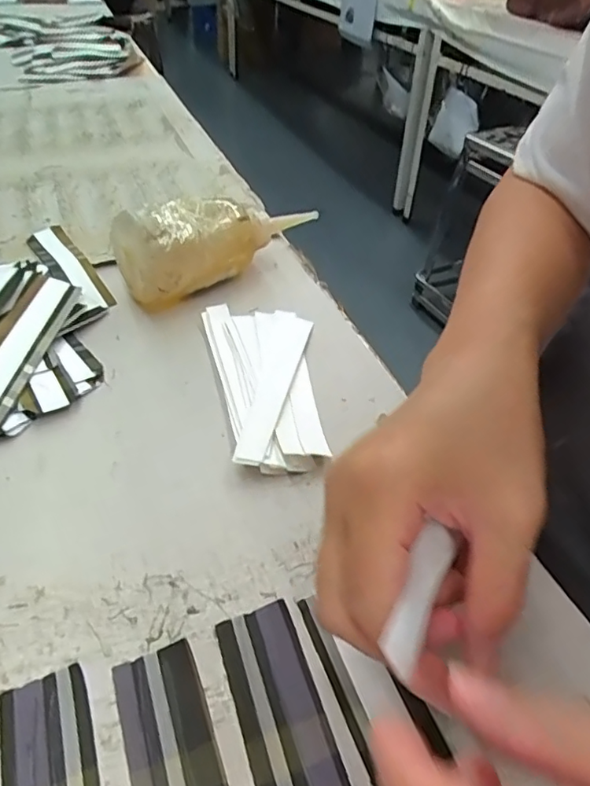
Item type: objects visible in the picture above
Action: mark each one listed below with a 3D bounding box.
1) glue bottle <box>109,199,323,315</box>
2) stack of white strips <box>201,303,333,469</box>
[{"bbox_3d":[-0.056,-0.127,0.453,0.060,0.065,0.167,32,51,31],"label":"glue bottle"},{"bbox_3d":[-0.015,-0.011,0.357,0.064,0.012,0.145,-9,42,-10],"label":"stack of white strips"}]

